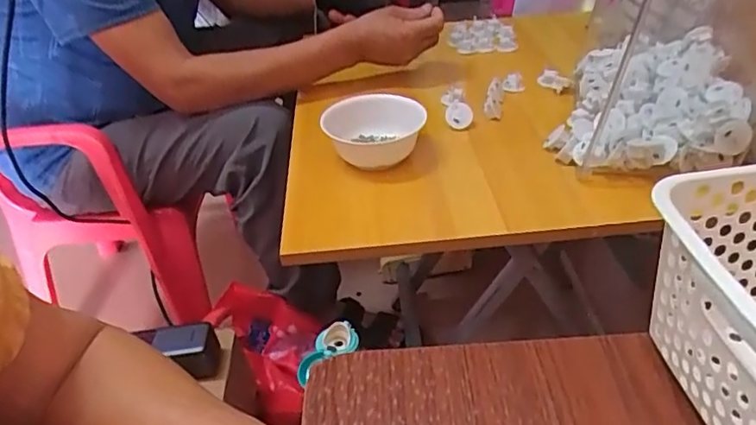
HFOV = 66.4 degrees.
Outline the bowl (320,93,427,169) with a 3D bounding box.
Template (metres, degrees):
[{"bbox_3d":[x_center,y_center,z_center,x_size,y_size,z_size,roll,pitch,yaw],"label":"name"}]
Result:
[{"bbox_3d":[-0.007,-0.087,0.671,0.118,0.058,0.118,-4,35,3],"label":"bowl"}]

